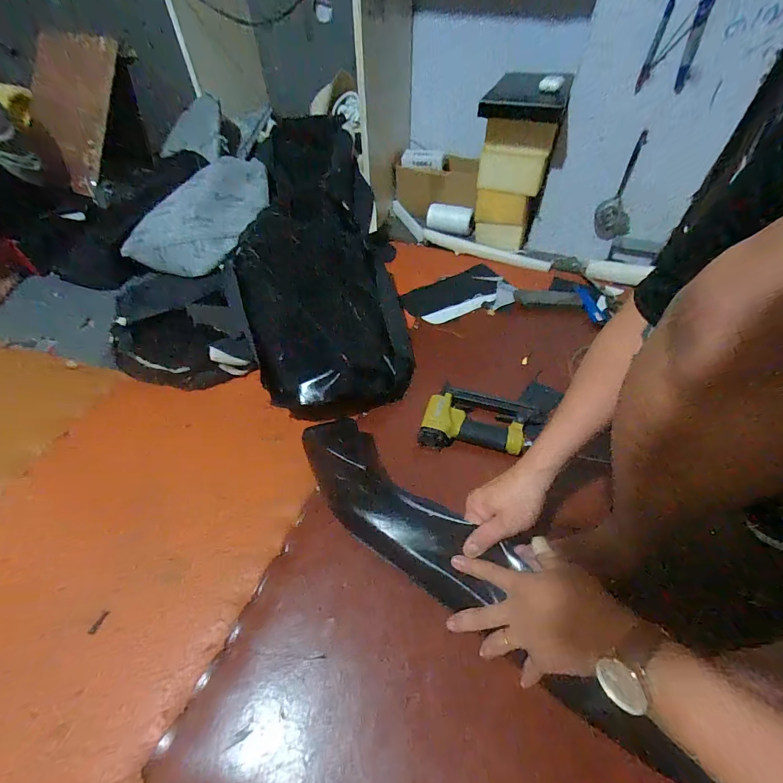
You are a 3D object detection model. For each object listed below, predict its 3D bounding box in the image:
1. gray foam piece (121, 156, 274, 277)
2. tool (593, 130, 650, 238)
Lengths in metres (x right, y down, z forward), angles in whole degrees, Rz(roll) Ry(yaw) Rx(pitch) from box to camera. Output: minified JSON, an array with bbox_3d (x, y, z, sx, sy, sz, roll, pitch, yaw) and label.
[{"bbox_3d":[-0.454,-0.417,0.922,0.391,0.091,0.182,-40,94,3],"label":"gray foam piece"},{"bbox_3d":[0.533,-0.466,0.852,0.079,0.210,0.017,10,30,10],"label":"tool"}]

